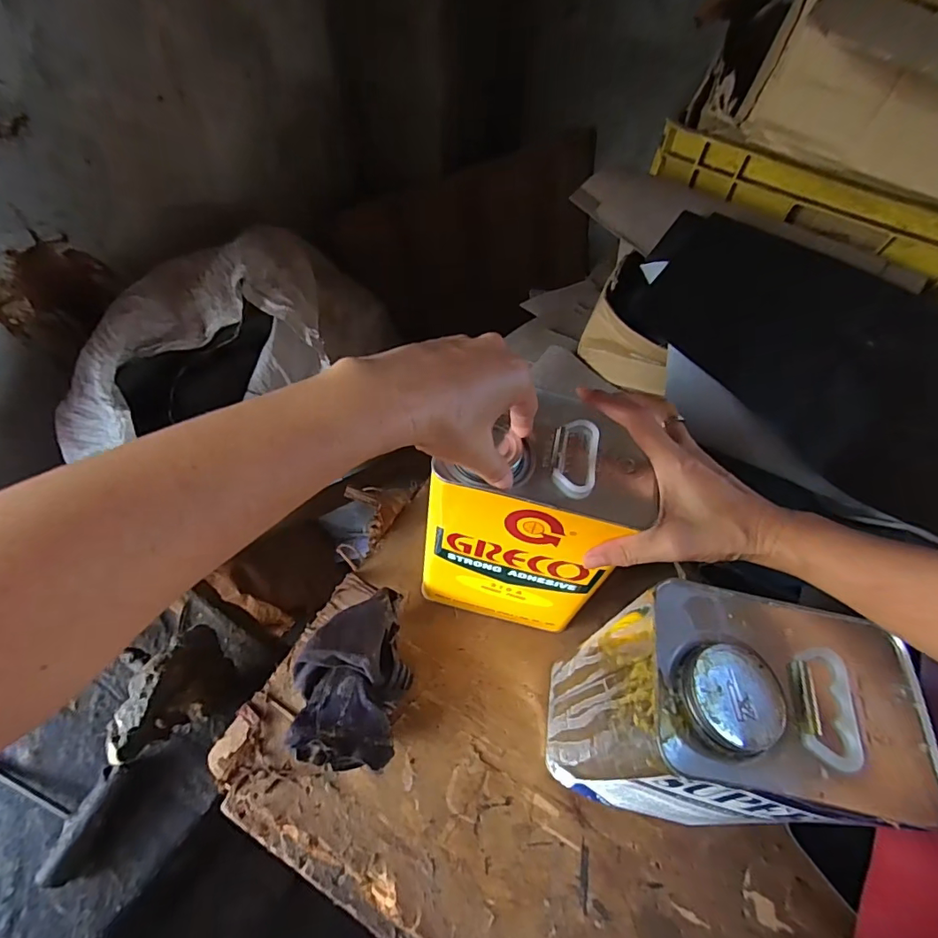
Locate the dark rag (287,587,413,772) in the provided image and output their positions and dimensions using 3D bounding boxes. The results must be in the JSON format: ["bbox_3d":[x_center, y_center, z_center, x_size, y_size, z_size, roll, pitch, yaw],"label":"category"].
[{"bbox_3d":[-0.099,0.178,0.437,0.092,0.066,0.145,9,54,3],"label":"dark rag"}]

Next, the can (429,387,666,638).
[{"bbox_3d":[0.047,0.048,0.437,0.143,0.213,0.096,14,55,6],"label":"can"}]

